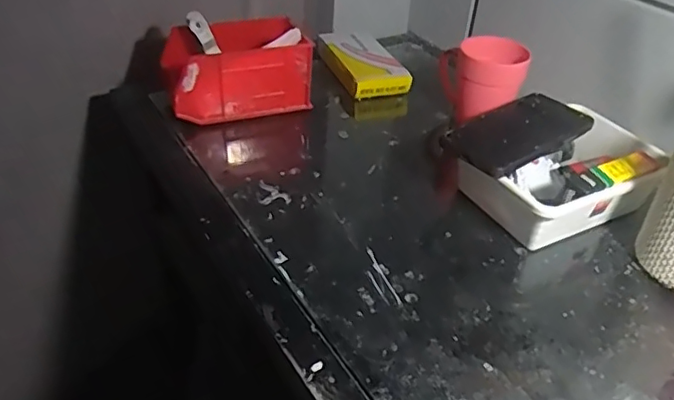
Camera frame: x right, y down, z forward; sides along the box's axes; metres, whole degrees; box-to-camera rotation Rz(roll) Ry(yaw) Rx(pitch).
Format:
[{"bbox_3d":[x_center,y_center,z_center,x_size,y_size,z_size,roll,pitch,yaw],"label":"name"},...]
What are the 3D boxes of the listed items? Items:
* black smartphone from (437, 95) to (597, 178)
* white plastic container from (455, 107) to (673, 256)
[{"bbox_3d":[0.186,-0.070,0.586,0.176,0.014,0.084,-25,45,-34],"label":"black smartphone"},{"bbox_3d":[0.234,-0.023,0.587,0.182,0.072,0.118,-12,41,-21],"label":"white plastic container"}]

